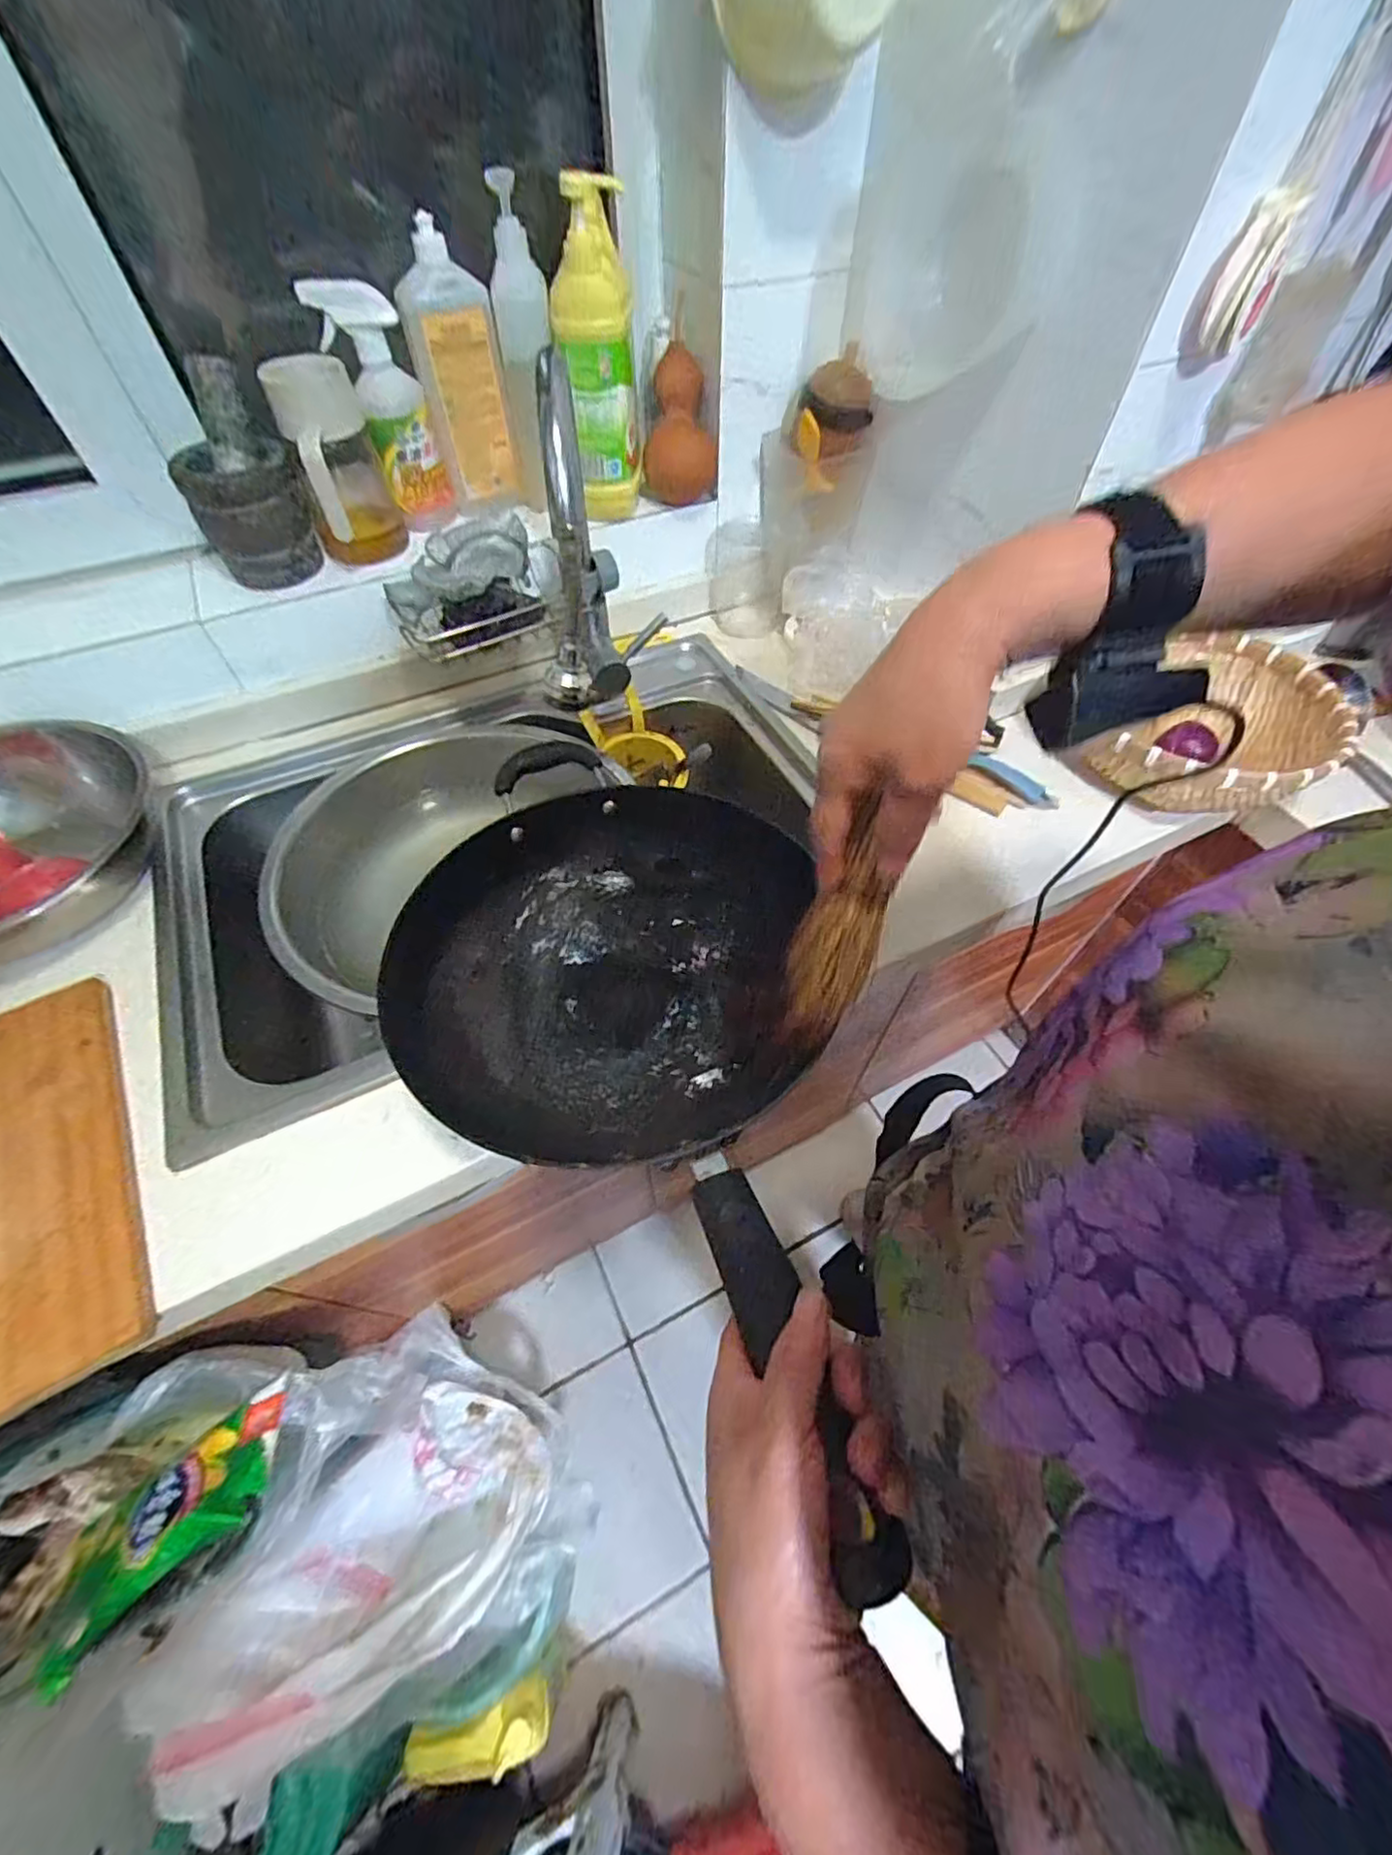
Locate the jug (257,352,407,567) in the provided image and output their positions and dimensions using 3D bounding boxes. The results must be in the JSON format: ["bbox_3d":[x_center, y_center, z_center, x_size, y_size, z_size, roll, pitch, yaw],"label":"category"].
[{"bbox_3d":[-0.367,-0.475,0.677,0.084,0.172,0.147,-20,58,-13],"label":"jug"}]

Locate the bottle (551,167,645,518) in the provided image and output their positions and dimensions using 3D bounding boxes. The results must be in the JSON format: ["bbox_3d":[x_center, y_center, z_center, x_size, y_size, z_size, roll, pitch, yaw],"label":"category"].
[{"bbox_3d":[-0.100,-0.582,0.685,0.075,0.263,0.094,-7,56,-5],"label":"bottle"}]

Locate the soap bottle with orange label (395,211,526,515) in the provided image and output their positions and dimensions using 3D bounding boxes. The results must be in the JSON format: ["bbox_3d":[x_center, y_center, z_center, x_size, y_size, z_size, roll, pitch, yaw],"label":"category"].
[{"bbox_3d":[-0.251,-0.588,0.716,0.086,0.221,0.049,-12,57,-8],"label":"soap bottle with orange label"}]

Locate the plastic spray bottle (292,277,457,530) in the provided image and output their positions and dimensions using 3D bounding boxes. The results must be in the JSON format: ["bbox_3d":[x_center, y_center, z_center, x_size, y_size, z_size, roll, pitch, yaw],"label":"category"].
[{"bbox_3d":[-0.324,-0.543,0.699,0.080,0.200,0.056,-29,60,-18],"label":"plastic spray bottle"}]

